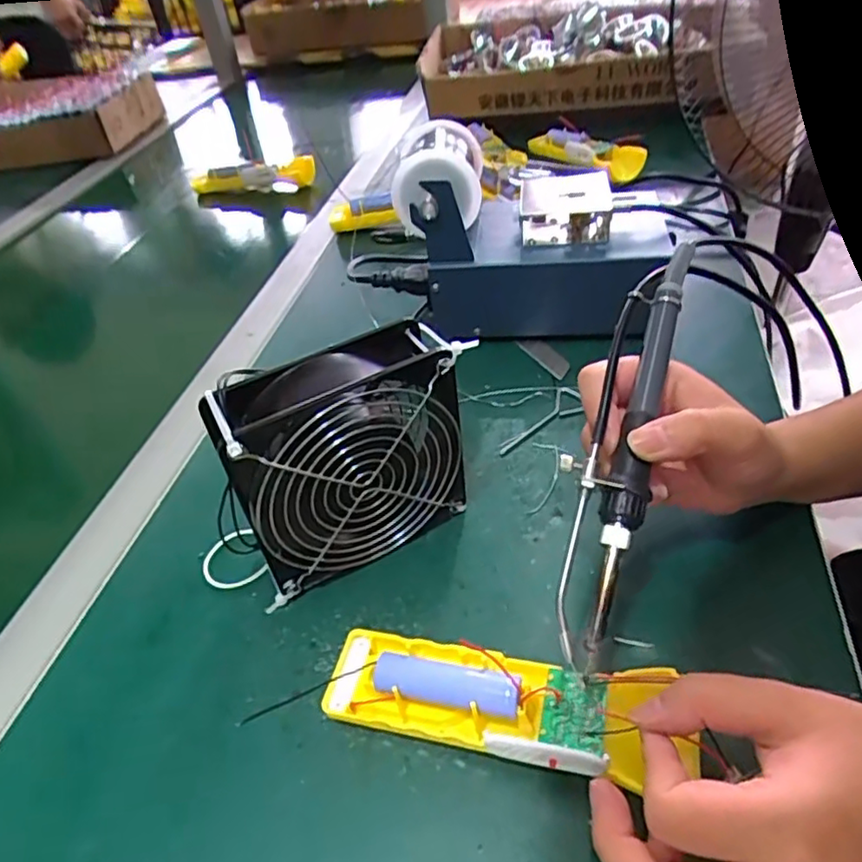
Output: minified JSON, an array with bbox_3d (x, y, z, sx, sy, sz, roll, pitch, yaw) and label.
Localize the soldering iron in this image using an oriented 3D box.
[{"bbox_3d":[0.085,0.001,0.285,0.035,0.017,0.200,12,73,21],"label":"soldering iron"}]

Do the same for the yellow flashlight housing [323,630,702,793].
[{"bbox_3d":[0.028,0.119,0.280,0.159,0.027,0.045,1,42,21],"label":"yellow flashlight housing"}]

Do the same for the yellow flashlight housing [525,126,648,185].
[{"bbox_3d":[0.167,-0.313,0.709,0.060,0.026,0.146,-34,48,-26],"label":"yellow flashlight housing"}]

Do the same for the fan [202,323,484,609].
[{"bbox_3d":[-0.043,0.016,0.339,0.128,0.123,0.047,-26,45,-19],"label":"fan"}]

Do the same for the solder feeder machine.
[{"bbox_3d":[0.081,-0.154,0.496,0.190,0.145,0.103,1,43,10],"label":"solder feeder machine"}]

